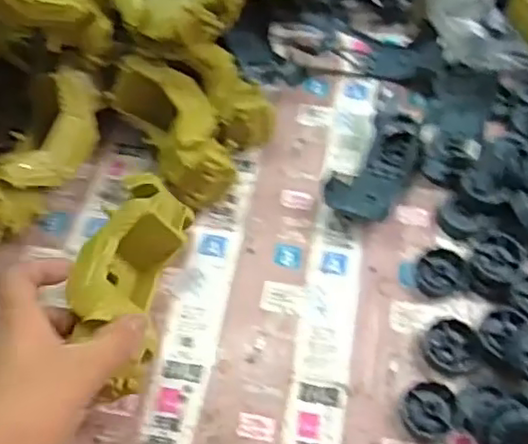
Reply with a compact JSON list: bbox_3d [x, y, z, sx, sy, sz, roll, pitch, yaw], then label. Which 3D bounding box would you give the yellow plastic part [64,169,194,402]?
[{"bbox_3d":[-0.096,0.040,0.448,0.061,0.067,0.152,9,54,6],"label":"yellow plastic part"}]

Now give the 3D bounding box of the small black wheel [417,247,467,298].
[{"bbox_3d":[0.132,0.038,0.486,0.037,0.012,0.037,0,55,0],"label":"small black wheel"}]

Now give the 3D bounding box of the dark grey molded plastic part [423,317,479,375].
[{"bbox_3d":[0.130,0.087,0.451,0.035,0.012,0.036,-13,56,-9],"label":"dark grey molded plastic part"}]

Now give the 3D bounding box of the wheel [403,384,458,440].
[{"bbox_3d":[0.109,0.124,0.429,0.033,0.011,0.035,0,55,0],"label":"wheel"}]

